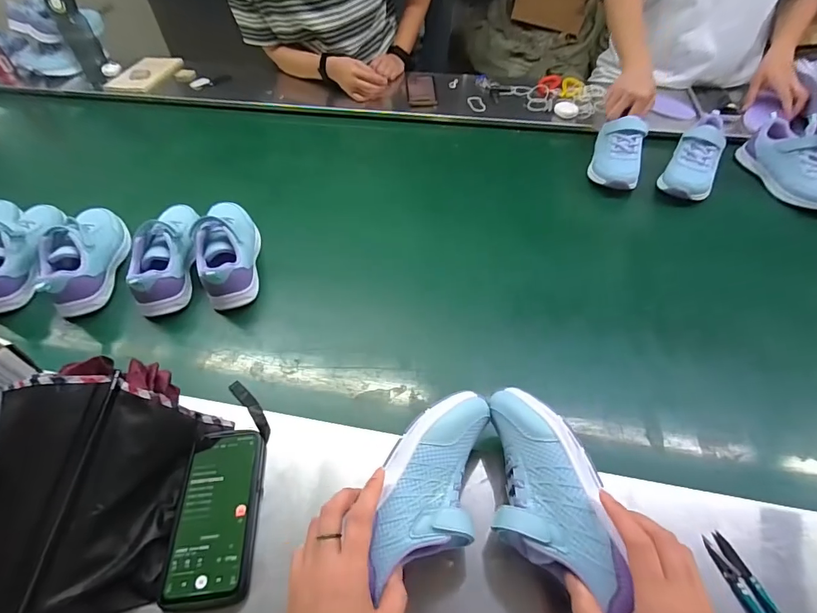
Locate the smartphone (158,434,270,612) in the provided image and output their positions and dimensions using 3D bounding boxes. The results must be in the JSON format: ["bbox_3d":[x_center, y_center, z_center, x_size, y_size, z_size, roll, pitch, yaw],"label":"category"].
[{"bbox_3d":[-0.196,0.209,0.421,0.078,0.015,0.162,-5,51,-3],"label":"smartphone"}]

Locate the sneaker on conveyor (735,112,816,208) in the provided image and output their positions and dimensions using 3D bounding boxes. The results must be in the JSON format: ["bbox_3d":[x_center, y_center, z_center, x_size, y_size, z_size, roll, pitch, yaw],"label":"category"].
[{"bbox_3d":[0.734,-0.270,0.766,0.088,0.080,0.219,-1,50,-2],"label":"sneaker on conveyor"}]

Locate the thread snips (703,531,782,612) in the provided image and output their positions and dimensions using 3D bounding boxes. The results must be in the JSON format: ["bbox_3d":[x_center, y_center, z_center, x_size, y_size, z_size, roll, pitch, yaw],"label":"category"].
[{"bbox_3d":[0.313,0.262,0.365,0.025,0.013,0.106,-13,51,-14],"label":"thread snips"}]

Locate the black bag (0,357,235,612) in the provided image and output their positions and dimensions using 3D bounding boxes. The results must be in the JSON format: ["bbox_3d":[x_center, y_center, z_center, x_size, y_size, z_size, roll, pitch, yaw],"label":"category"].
[{"bbox_3d":[-0.314,0.174,0.382,0.180,0.093,0.261,8,49,4],"label":"black bag"}]

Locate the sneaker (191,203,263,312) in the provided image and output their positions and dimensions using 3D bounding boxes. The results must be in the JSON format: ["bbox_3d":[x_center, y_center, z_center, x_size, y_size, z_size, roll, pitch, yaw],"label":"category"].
[{"bbox_3d":[-0.291,-0.095,0.666,0.086,0.090,0.202,-12,51,-13],"label":"sneaker"}]

